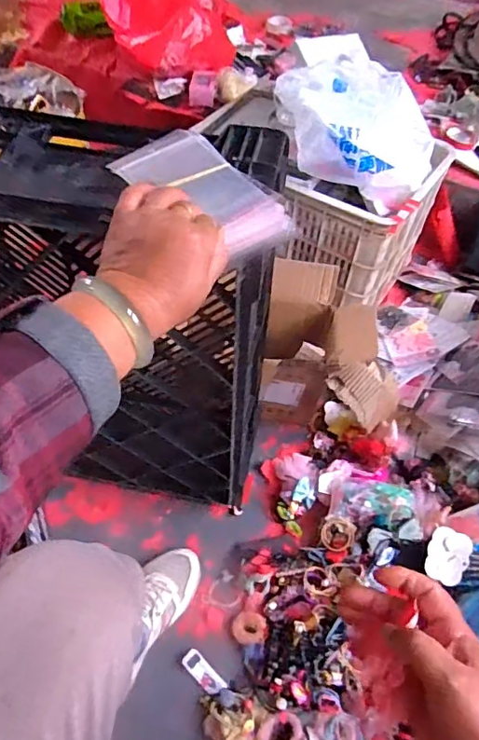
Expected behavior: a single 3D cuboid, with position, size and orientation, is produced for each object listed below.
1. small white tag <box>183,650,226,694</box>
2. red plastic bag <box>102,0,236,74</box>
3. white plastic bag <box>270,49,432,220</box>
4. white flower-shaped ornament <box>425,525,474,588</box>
[{"bbox_3d":[-0.052,0.443,0.758,0.070,0.005,0.027,37,60,22],"label":"small white tag"},{"bbox_3d":[-0.171,-0.932,1.333,0.305,0.302,0.335,2,53,-2],"label":"red plastic bag"},{"bbox_3d":[0.232,-0.461,1.005,0.263,0.179,0.305,38,60,22],"label":"white plastic bag"},{"bbox_3d":[0.335,0.299,0.834,0.063,0.012,0.081,21,79,9],"label":"white flower-shaped ornament"}]

